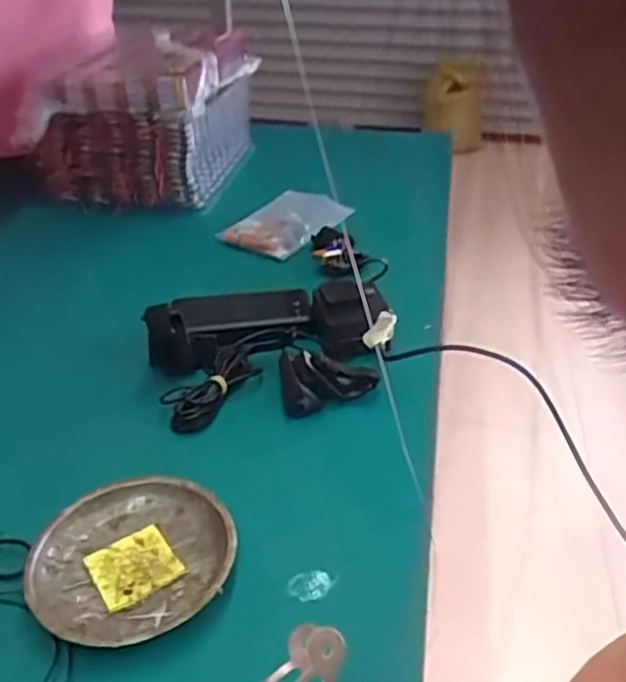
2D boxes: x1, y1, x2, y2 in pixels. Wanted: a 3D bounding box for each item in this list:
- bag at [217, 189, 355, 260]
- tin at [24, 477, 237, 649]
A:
[{"bbox_3d":[-0.027,-0.178,0.974,0.097,0.032,0.211,21,39,27],"label":"bag"},{"bbox_3d":[-0.132,0.156,0.501,0.142,0.016,0.132,-1,33,1],"label":"tin"}]

